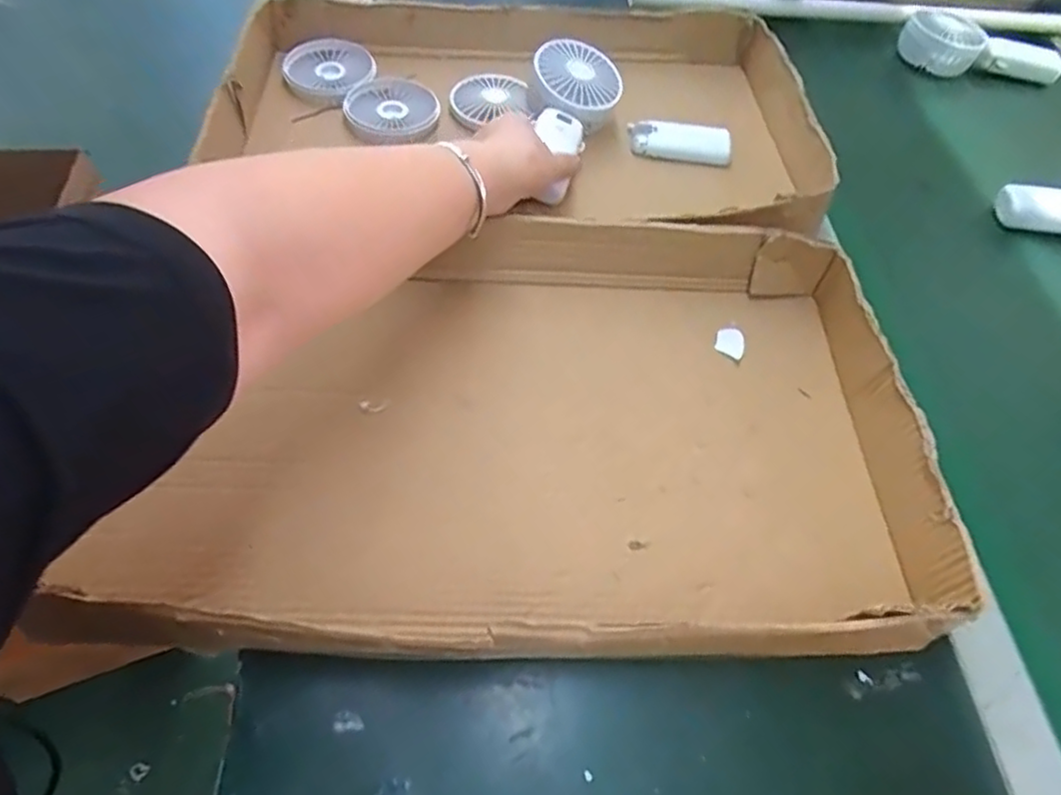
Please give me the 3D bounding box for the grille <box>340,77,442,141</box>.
[{"bbox_3d":[-0.136,-0.284,0.629,0.086,0.021,0.086,2,56,-3],"label":"grille"}]

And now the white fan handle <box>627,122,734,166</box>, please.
[{"bbox_3d":[0.144,-0.245,0.613,0.095,0.017,0.044,4,56,-1],"label":"white fan handle"}]

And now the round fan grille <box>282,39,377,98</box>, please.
[{"bbox_3d":[-0.201,-0.331,0.640,0.084,0.017,0.084,-2,57,-5],"label":"round fan grille"}]

